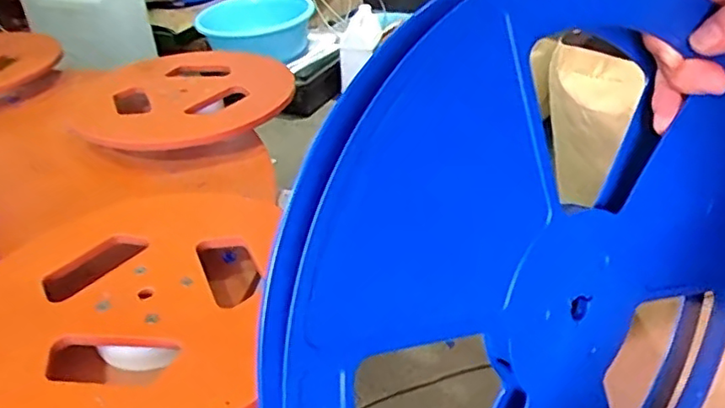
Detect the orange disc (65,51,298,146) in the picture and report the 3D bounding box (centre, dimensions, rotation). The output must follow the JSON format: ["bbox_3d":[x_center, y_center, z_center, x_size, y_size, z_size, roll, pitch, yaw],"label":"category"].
[{"bbox_3d":[-0.234,-0.138,0.790,0.268,0.026,0.261,-4,37,3],"label":"orange disc"}]

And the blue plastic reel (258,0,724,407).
[{"bbox_3d":[0.095,0.049,0.307,0.024,0.305,0.303,18,78,55],"label":"blue plastic reel"}]

